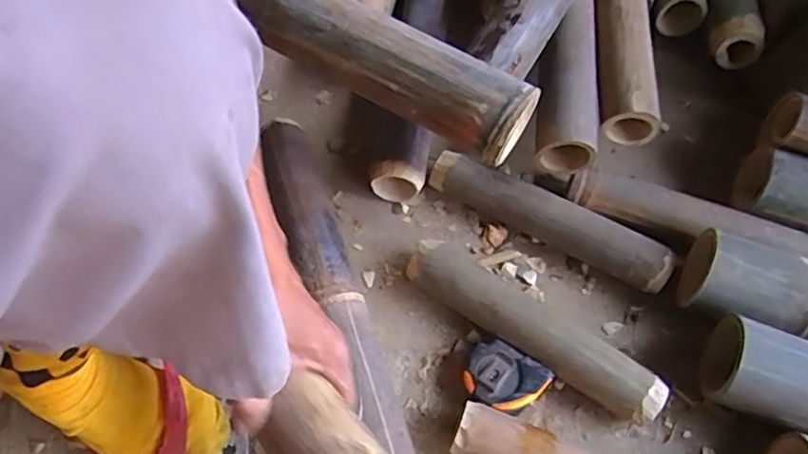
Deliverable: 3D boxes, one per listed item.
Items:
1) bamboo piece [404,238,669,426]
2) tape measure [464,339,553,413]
[{"bbox_3d":[0.117,0.095,0.571,0.254,0.055,0.051,32,64,14],"label":"bamboo piece"},{"bbox_3d":[0.090,0.140,0.553,0.070,0.041,0.056,29,64,12],"label":"tape measure"}]

